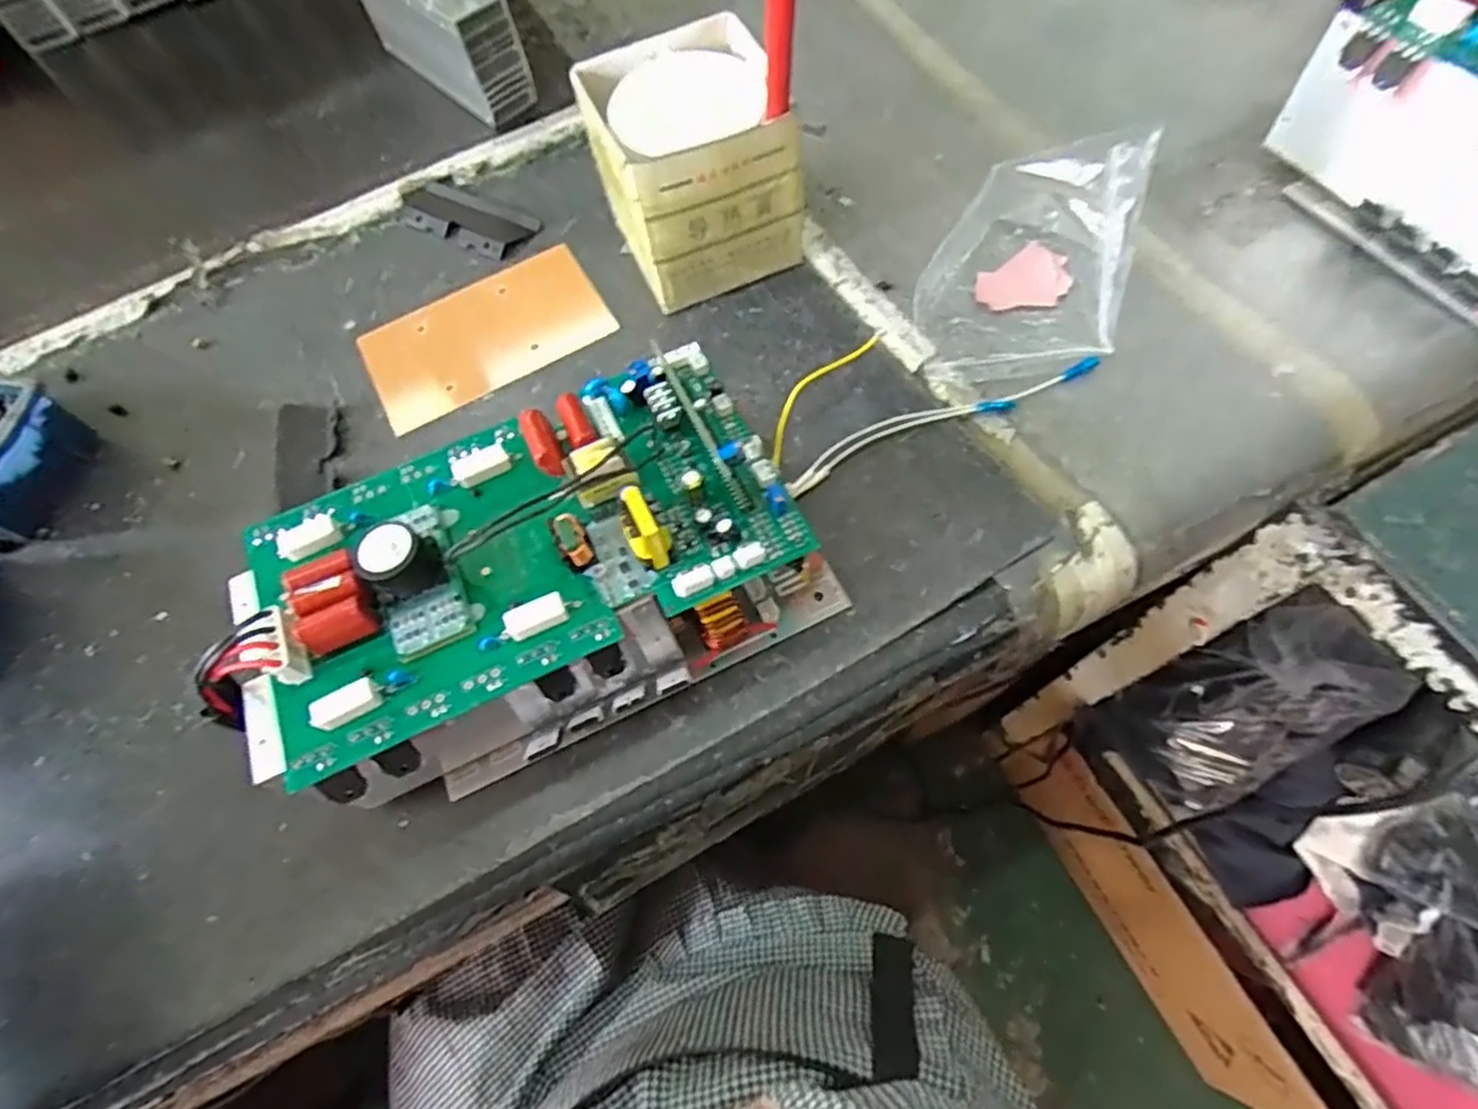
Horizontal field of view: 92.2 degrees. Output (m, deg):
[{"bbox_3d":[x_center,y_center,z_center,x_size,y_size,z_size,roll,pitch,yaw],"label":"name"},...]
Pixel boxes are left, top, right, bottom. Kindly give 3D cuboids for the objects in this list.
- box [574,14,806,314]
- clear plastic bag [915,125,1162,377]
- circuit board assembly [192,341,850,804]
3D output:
[{"bbox_3d":[-0.030,-0.249,0.464,0.115,0.111,0.121,-22,65,-5],"label":"box"},{"bbox_3d":[0.176,-0.179,0.427,0.117,0.093,0.147,16,67,12],"label":"clear plastic bag"},{"bbox_3d":[-0.093,0.013,0.336,0.248,0.137,0.121,-25,65,-6],"label":"circuit board assembly"}]

